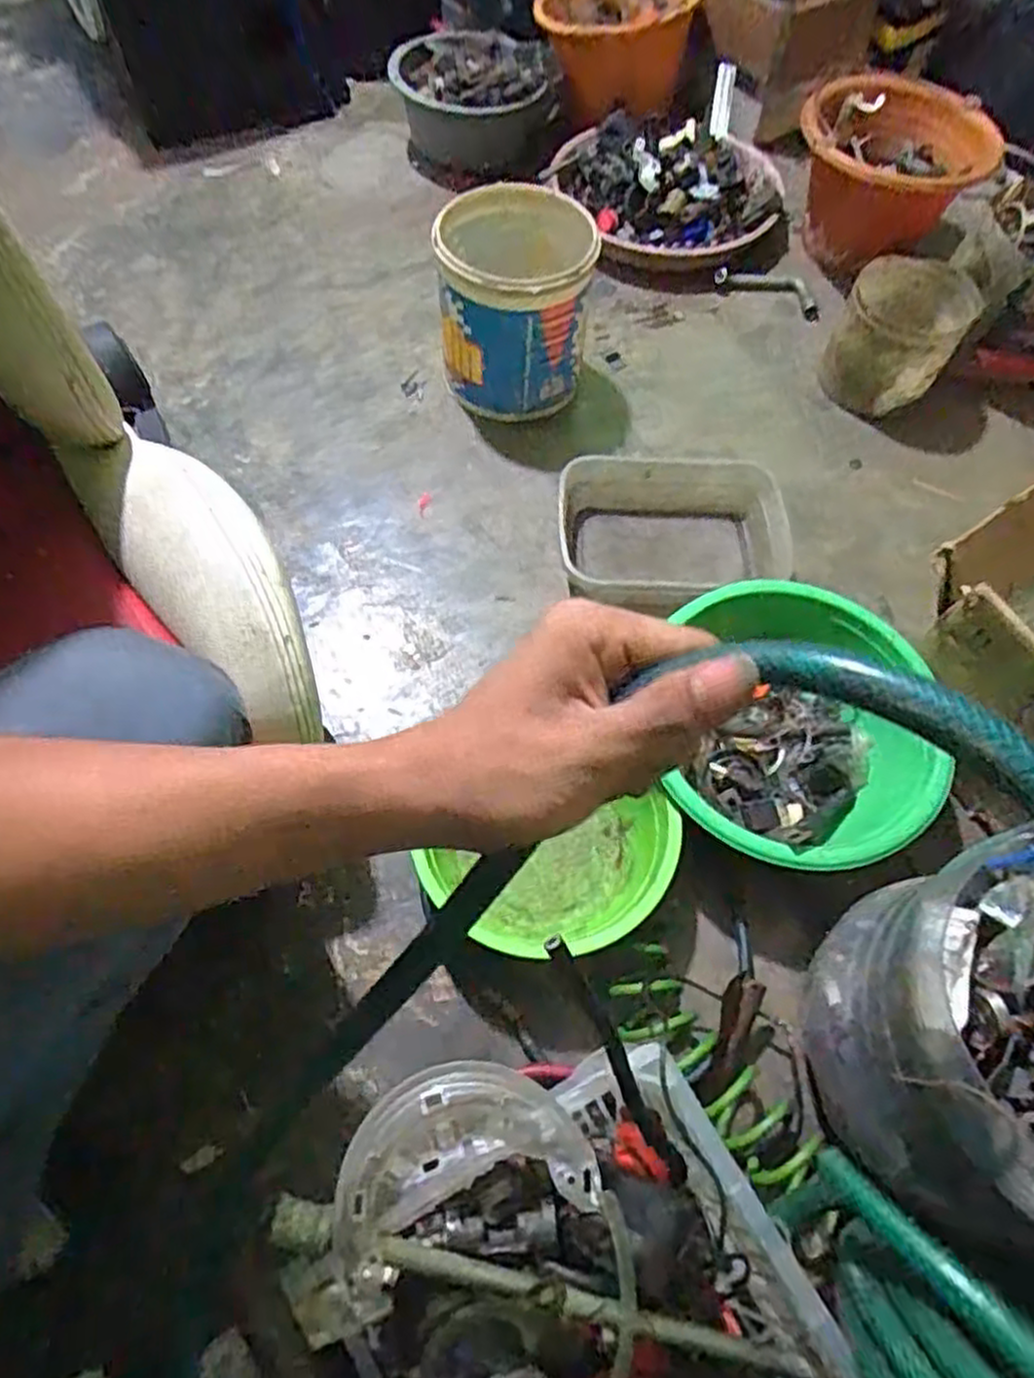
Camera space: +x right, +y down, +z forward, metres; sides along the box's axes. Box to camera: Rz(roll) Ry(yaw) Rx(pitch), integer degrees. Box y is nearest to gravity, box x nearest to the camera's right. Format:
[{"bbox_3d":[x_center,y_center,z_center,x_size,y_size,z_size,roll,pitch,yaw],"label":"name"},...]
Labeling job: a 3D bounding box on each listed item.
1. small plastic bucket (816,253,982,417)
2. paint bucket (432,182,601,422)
[{"bbox_3d":[0.468,-0.429,0.952,0.134,0.140,0.137,1,63,-2],"label":"small plastic bucket"},{"bbox_3d":[-0.006,-0.470,0.933,0.174,0.188,0.208,-6,63,-5],"label":"paint bucket"}]

